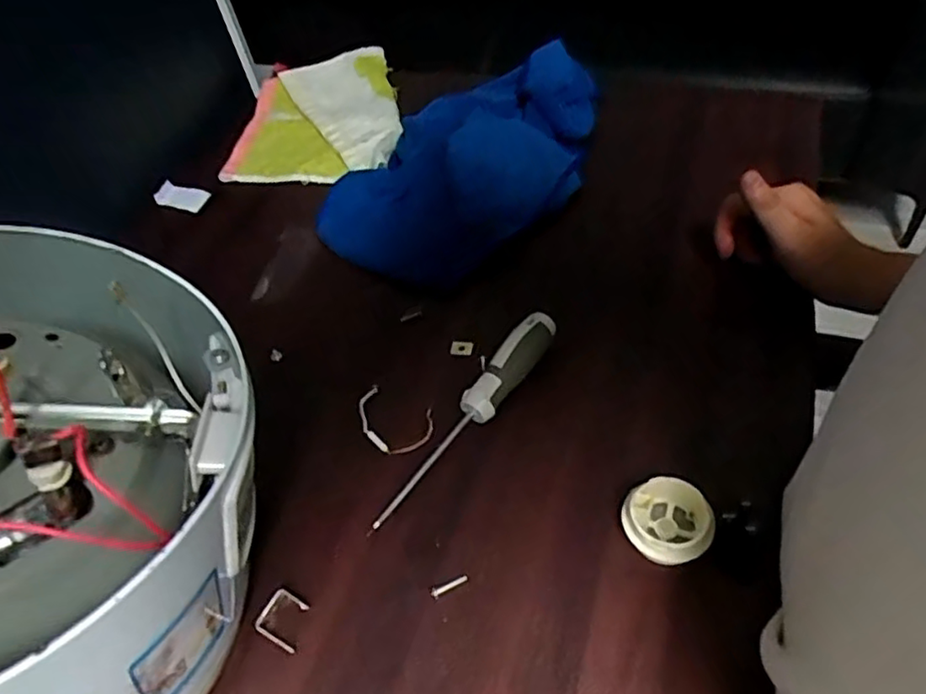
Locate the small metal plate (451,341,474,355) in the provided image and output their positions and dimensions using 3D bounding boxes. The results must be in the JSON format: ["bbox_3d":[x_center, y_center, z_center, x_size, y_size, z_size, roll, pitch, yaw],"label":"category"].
[{"bbox_3d":[-0.001,0.001,0.464,0.016,0.004,0.012,2,50,7],"label":"small metal plate"}]

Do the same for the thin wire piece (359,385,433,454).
[{"bbox_3d":[-0.048,0.048,0.424,0.058,0.007,0.039,21,54,22],"label":"thin wire piece"}]

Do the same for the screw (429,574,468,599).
[{"bbox_3d":[-0.007,0.130,0.353,0.022,0.004,0.007,-19,50,-10],"label":"screw"}]

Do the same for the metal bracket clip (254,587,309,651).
[{"bbox_3d":[-0.096,0.145,0.347,0.027,0.005,0.025,19,54,21],"label":"metal bracket clip"}]

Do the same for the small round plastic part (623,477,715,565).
[{"bbox_3d":[0.111,0.096,0.352,0.043,0.020,0.044,-3,49,3],"label":"small round plastic part"}]

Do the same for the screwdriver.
[{"bbox_3d":[0.005,0.041,0.409,0.021,0.029,0.172,29,58,27],"label":"screwdriver"}]

